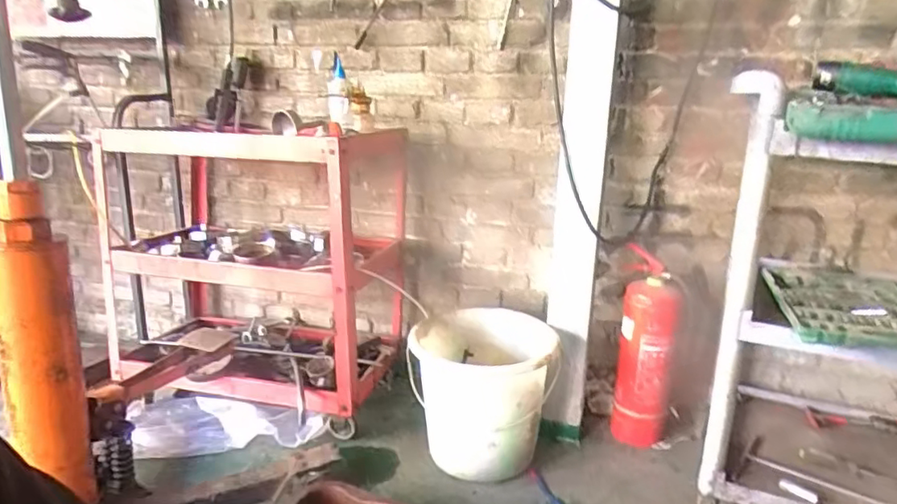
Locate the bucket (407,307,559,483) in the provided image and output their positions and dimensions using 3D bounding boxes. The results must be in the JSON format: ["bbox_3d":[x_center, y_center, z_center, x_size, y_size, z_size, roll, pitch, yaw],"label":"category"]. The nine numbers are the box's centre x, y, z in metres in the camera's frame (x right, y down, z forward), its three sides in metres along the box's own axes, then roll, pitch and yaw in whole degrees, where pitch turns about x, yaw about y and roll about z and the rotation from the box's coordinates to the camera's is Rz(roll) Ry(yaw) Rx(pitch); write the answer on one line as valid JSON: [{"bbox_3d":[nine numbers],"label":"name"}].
[{"bbox_3d":[0.078,0.332,1.380,0.330,0.306,0.256,5,15,10],"label":"bucket"}]

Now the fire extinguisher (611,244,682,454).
[{"bbox_3d":[0.489,0.254,1.443,0.133,0.448,0.119,7,16,19],"label":"fire extinguisher"}]

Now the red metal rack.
[{"bbox_3d":[-0.475,0.016,1.516,0.672,0.654,0.422,6,15,14],"label":"red metal rack"}]

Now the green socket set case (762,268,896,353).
[{"bbox_3d":[0.760,0.103,1.078,0.282,0.039,0.380,7,15,19],"label":"green socket set case"}]

